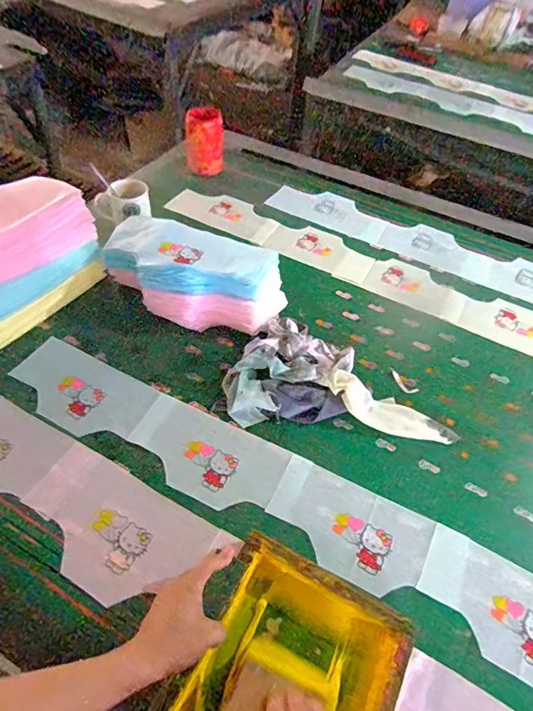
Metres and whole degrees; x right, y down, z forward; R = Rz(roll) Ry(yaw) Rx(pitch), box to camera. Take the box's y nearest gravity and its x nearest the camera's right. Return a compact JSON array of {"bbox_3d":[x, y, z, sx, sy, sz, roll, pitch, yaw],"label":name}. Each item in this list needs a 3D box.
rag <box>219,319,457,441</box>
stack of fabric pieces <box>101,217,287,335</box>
[{"bbox_3d":[0.125,0.031,0.786,0.390,0.056,0.214,6,51,-1],"label":"rag"},{"bbox_3d":[-0.149,-0.156,0.878,0.353,0.117,0.184,17,53,10],"label":"stack of fabric pieces"}]

